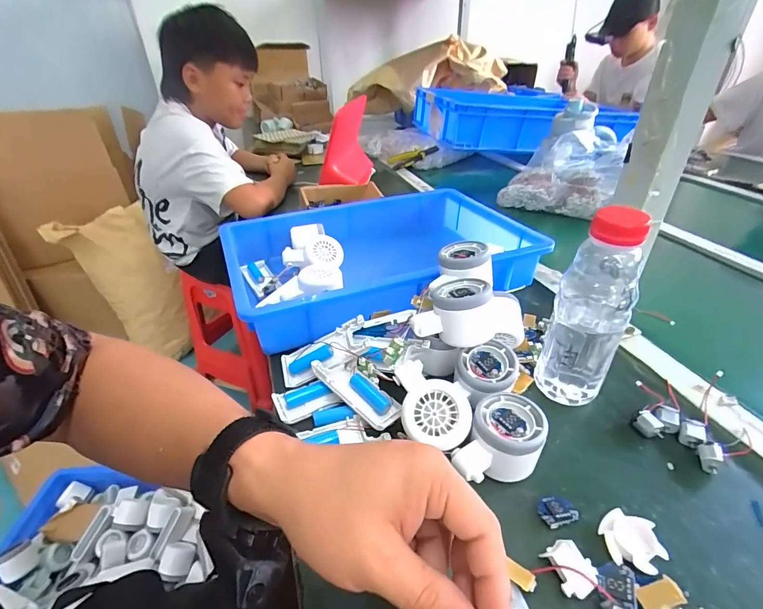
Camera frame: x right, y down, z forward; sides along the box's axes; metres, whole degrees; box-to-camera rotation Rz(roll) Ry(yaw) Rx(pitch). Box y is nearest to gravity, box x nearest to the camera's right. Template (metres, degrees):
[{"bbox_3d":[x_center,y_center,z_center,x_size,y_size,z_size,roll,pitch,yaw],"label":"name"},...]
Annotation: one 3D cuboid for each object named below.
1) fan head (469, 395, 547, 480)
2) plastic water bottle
[{"bbox_3d":[0.107,0.120,0.334,0.057,0.055,0.062,7,35,14],"label":"fan head"},{"bbox_3d":[0.193,0.011,0.362,0.063,0.200,0.051,18,38,27],"label":"plastic water bottle"}]

